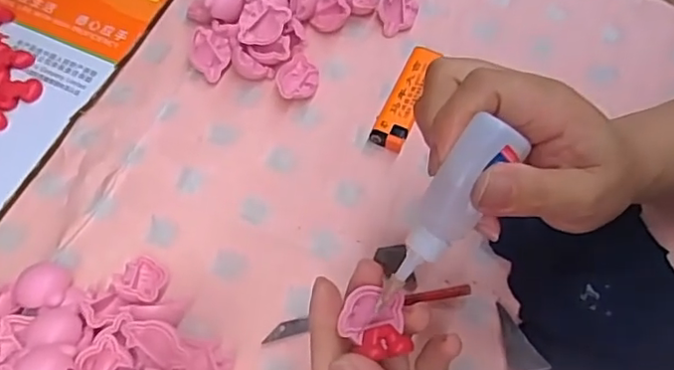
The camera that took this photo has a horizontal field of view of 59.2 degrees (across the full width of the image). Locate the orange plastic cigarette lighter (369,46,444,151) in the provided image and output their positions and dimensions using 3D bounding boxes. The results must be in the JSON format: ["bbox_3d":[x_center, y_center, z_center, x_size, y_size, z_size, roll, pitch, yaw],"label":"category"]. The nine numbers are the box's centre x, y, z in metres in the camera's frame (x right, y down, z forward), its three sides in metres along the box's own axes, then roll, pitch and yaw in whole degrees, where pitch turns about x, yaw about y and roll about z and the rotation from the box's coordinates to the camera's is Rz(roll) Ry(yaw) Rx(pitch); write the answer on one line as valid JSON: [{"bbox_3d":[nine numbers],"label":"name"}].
[{"bbox_3d":[0.047,-0.061,0.407,0.023,0.016,0.081,21,65,7],"label":"orange plastic cigarette lighter"}]

